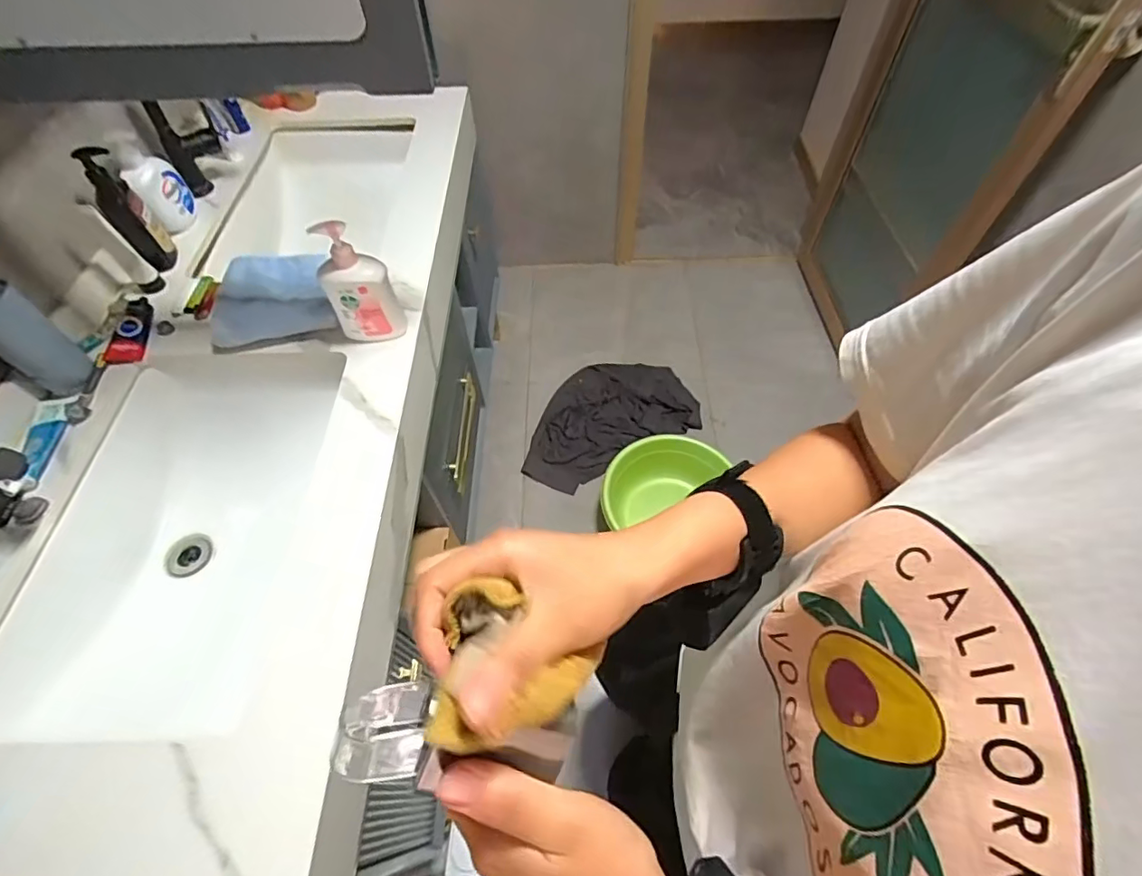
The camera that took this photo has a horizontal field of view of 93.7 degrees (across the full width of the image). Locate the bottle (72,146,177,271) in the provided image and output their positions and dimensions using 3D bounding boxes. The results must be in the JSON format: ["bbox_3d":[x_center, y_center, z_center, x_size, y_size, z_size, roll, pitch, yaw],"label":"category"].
[{"bbox_3d":[-0.771,-0.393,0.927,0.060,0.210,0.063,-40,65,-21],"label":"bottle"}]

